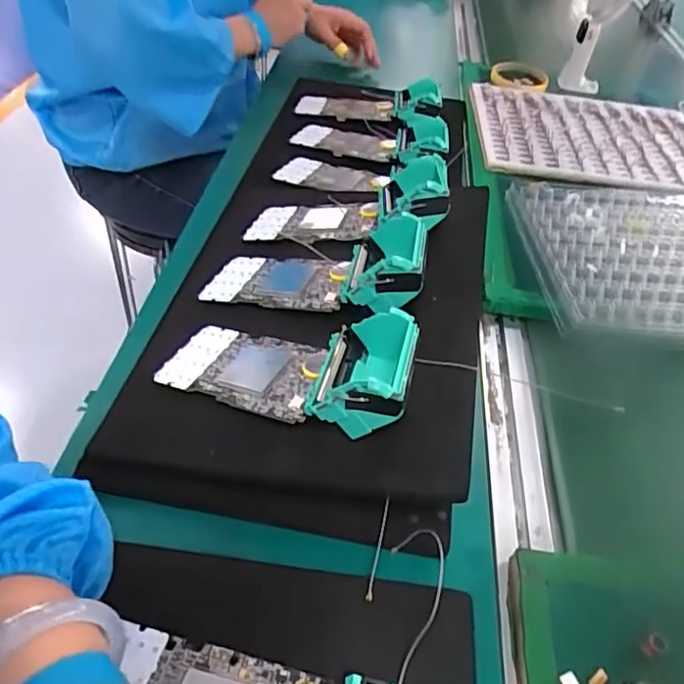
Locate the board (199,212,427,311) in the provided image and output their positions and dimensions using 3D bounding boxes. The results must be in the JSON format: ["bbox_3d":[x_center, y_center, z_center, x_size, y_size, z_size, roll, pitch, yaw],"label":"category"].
[{"bbox_3d":[-0.018,-0.058,0.453,0.189,0.033,0.078,-3,38,30],"label":"board"}]

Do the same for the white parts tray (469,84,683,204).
[{"bbox_3d":[0.345,-0.282,0.789,0.320,0.018,0.296,12,49,3],"label":"white parts tray"}]

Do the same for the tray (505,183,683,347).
[{"bbox_3d":[0.328,-0.087,0.576,0.293,0.020,0.229,4,45,-4],"label":"tray"}]

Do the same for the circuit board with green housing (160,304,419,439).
[{"bbox_3d":[-0.038,0.017,0.390,0.199,0.045,0.077,3,38,33],"label":"circuit board with green housing"}]

